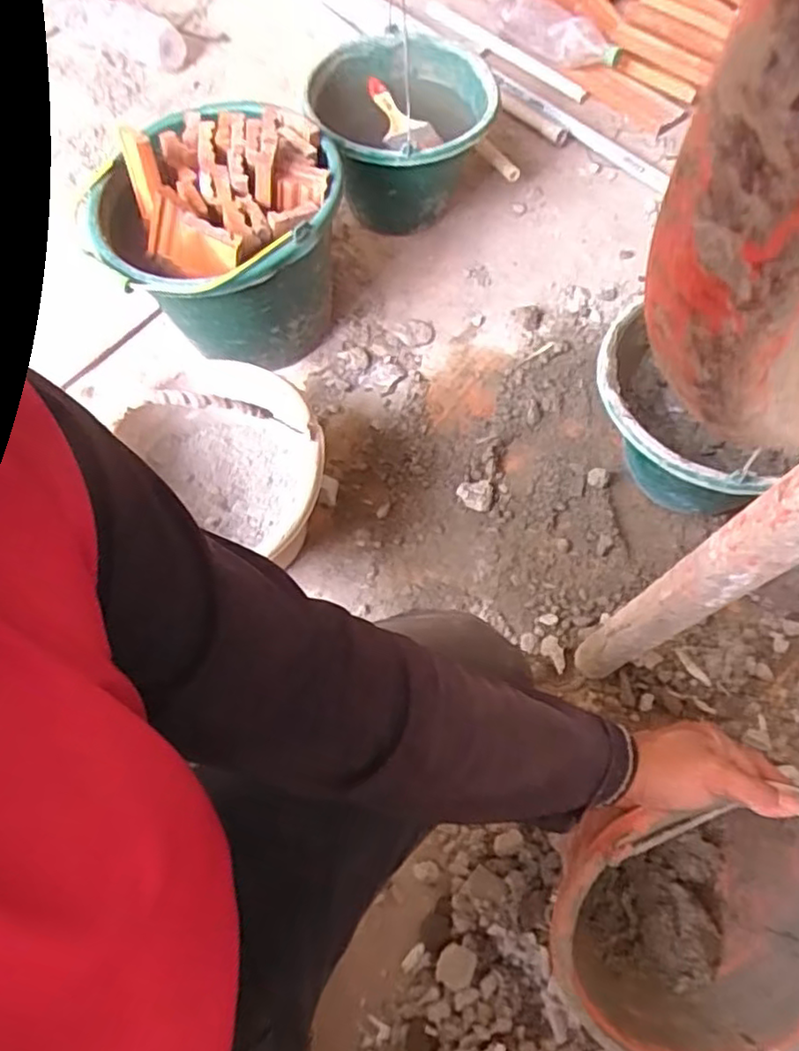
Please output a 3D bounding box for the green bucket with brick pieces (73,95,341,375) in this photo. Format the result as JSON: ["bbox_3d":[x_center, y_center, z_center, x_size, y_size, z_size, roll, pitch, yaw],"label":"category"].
[{"bbox_3d":[-0.216,-0.351,0.868,0.272,0.265,0.275,-1,64,3],"label":"green bucket with brick pieces"}]

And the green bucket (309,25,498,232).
[{"bbox_3d":[0.014,-0.565,1.008,0.243,0.189,0.259,-1,64,3],"label":"green bucket"}]

